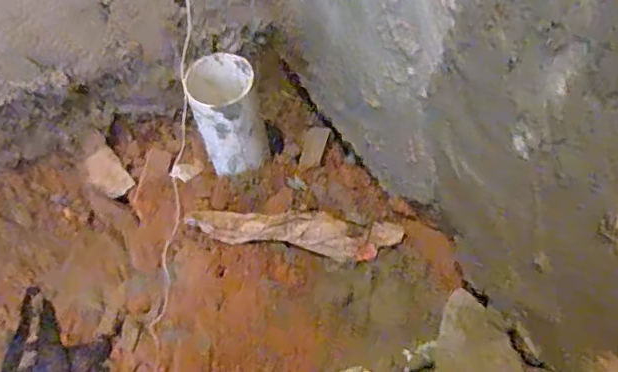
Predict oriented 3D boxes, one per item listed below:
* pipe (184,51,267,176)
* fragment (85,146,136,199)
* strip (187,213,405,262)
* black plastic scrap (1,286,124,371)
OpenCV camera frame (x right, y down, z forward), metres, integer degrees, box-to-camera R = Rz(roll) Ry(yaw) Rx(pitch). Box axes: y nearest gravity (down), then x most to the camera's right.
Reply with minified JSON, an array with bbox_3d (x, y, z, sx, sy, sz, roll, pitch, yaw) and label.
[{"bbox_3d":[-0.111,-0.089,0.786,0.094,0.160,0.086,-9,51,-6],"label":"pipe"},{"bbox_3d":[-0.324,-0.019,0.910,0.056,0.010,0.082,-40,92,-11],"label":"fragment"},{"bbox_3d":[-0.014,0.060,0.774,0.293,0.046,0.061,8,49,-18],"label":"strip"},{"bbox_3d":[-0.343,0.225,0.745,0.153,0.012,0.155,13,52,11],"label":"black plastic scrap"}]

